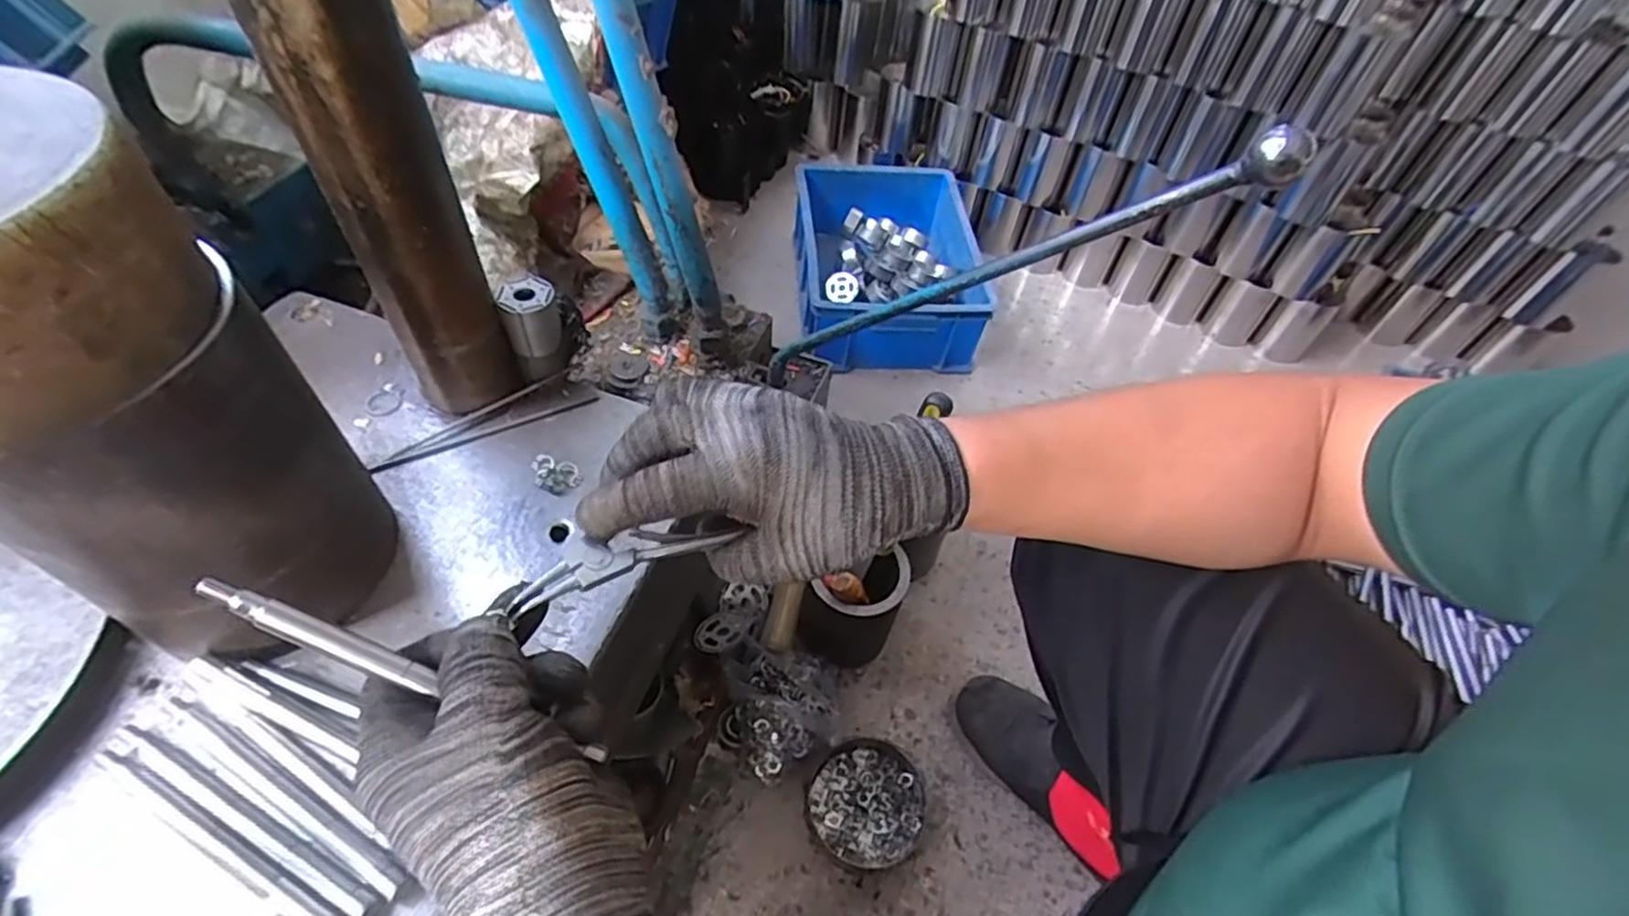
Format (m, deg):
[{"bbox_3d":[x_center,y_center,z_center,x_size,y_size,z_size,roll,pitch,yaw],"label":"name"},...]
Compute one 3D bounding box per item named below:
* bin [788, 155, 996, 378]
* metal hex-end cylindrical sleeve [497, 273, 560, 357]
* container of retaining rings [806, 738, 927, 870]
[{"bbox_3d":[0.127,-0.348,1.279,0.310,0.149,0.414,-1,52,-6],"label":"bin"},{"bbox_3d":[-0.198,-0.099,0.501,0.036,0.044,0.030,-21,56,-21],"label":"metal hex-end cylindrical sleeve"},{"bbox_3d":[0.057,0.372,0.770,0.120,0.027,0.117,3,51,-3],"label":"container of retaining rings"}]

